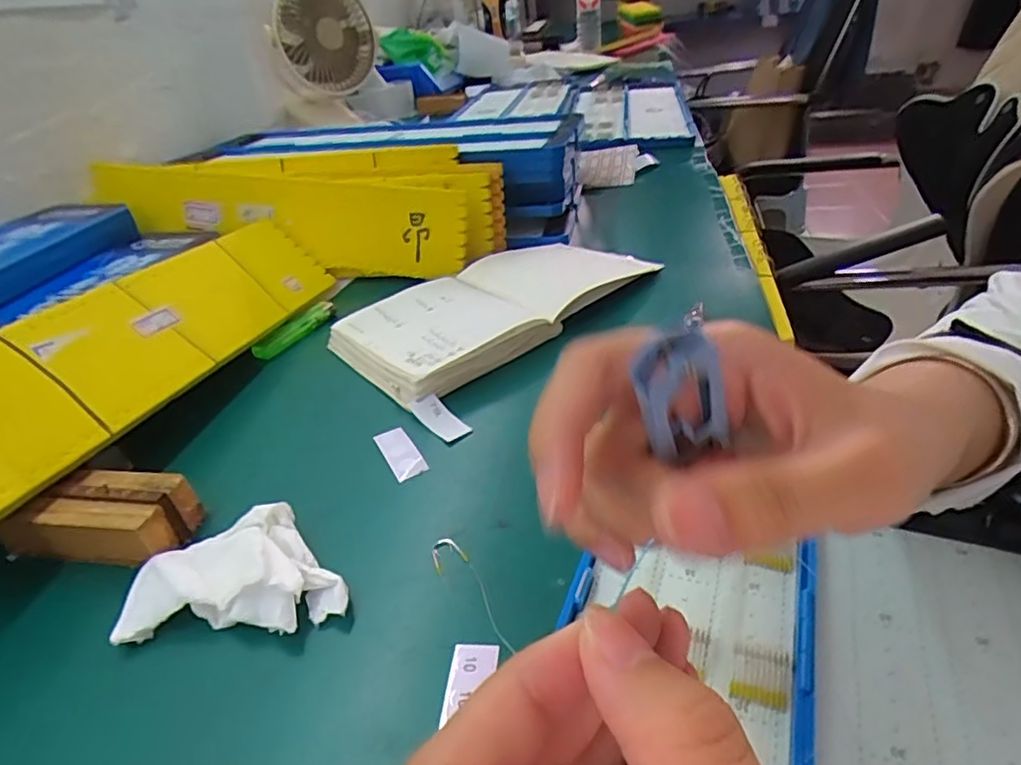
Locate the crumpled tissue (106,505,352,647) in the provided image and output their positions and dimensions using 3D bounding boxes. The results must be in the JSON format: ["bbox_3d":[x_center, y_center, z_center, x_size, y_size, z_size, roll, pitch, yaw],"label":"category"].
[{"bbox_3d":[-0.122,0.086,0.279,0.098,0.021,0.063,-3,35,3],"label":"crumpled tissue"}]

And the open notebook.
[{"bbox_3d":[-0.008,-0.066,0.468,0.241,0.028,0.121,-29,41,-30],"label":"open notebook"}]

